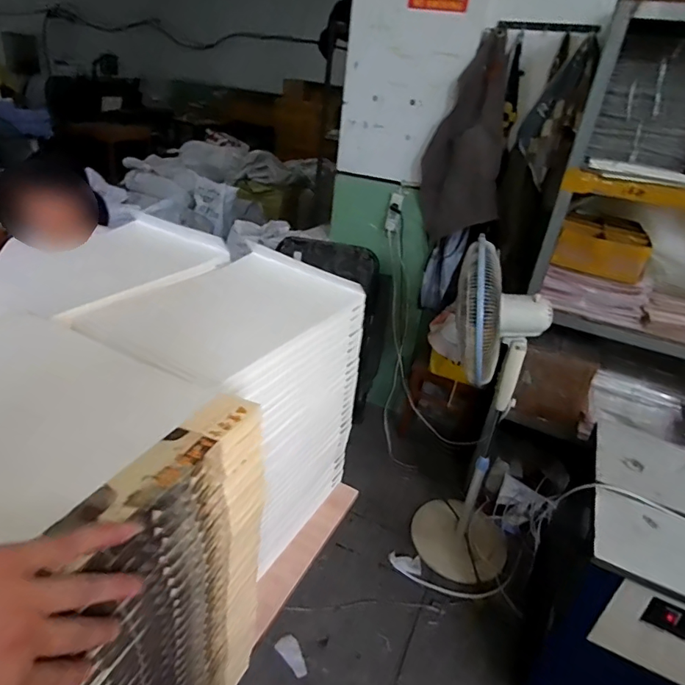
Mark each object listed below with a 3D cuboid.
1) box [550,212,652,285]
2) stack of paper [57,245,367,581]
[{"bbox_3d":[0.884,-0.335,1.598,0.271,0.145,0.265,18,31,19],"label":"box"},{"bbox_3d":[-0.196,0.120,0.858,0.306,0.434,0.369,21,33,24],"label":"stack of paper"}]

